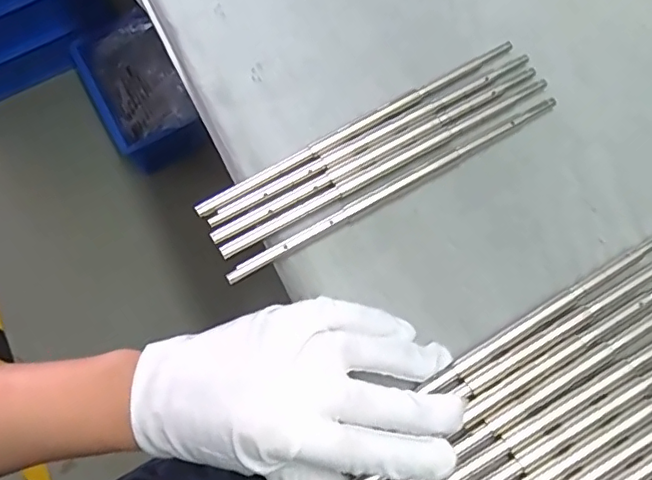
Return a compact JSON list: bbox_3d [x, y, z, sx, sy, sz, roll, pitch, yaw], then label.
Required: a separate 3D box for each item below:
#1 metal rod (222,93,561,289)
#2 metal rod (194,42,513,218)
[{"bbox_3d":[0.041,-0.031,0.310,0.210,0.006,0.010,-29,72,-8],"label":"metal rod"},{"bbox_3d":[0.021,-0.067,0.321,0.210,0.004,0.008,-30,72,-8],"label":"metal rod"}]

